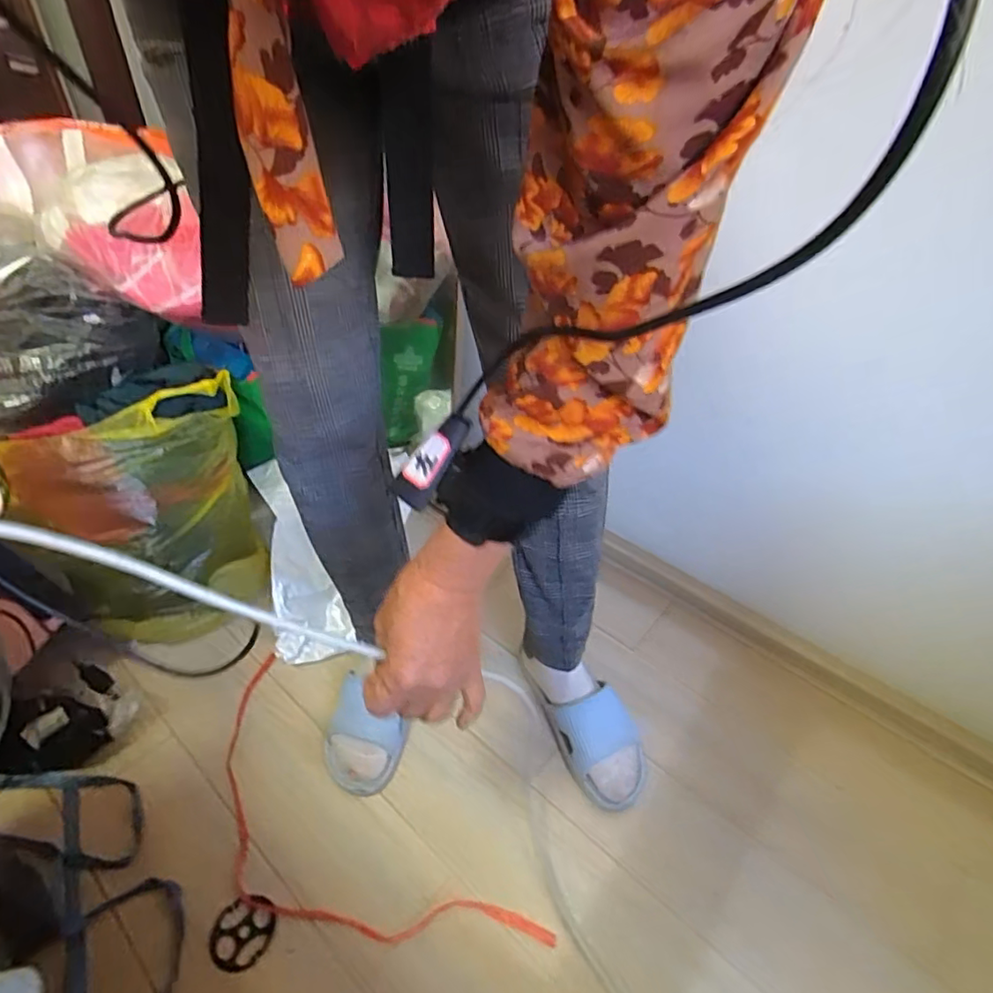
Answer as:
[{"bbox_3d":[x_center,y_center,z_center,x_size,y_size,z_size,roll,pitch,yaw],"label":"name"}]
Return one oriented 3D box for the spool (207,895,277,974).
[{"bbox_3d":[-0.258,0.444,0.572,0.061,0.006,0.062,4,42,-4],"label":"spool"}]

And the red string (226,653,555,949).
[{"bbox_3d":[-0.192,0.389,0.641,0.499,0.008,0.185,33,48,25],"label":"red string"}]

